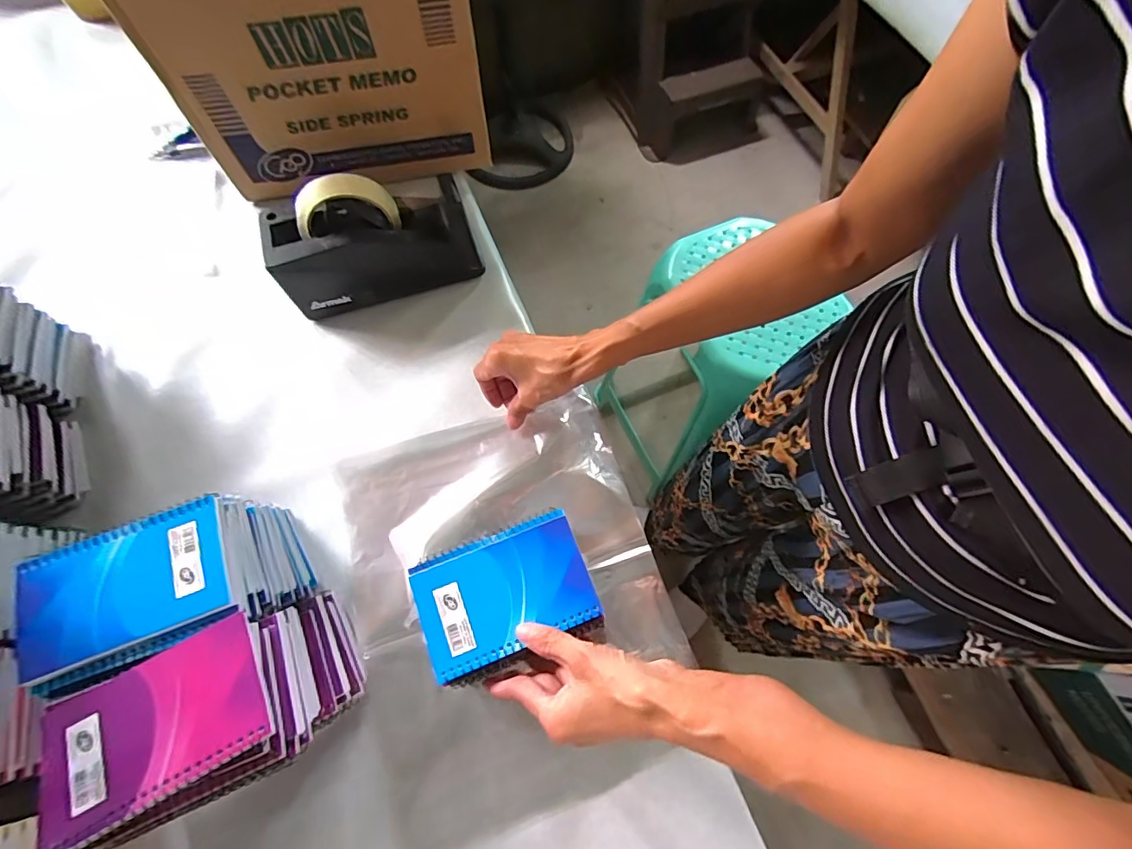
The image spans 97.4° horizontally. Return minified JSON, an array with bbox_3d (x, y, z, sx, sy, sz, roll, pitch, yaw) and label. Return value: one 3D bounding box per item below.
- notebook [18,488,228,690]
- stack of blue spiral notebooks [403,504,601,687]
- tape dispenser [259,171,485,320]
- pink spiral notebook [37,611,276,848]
[{"bbox_3d":[-0.309,0.111,0.346,0.131,0.010,0.084,-21,68,-8],"label":"notebook"},{"bbox_3d":[-0.047,0.139,0.397,0.131,0.031,0.102,-20,68,-8],"label":"stack of blue spiral notebooks"},{"bbox_3d":[-0.200,-0.192,0.519,0.198,0.125,0.072,-18,68,-7],"label":"tape dispenser"},{"bbox_3d":[-0.259,0.189,0.310,0.134,0.011,0.082,-26,69,-10],"label":"pink spiral notebook"}]

